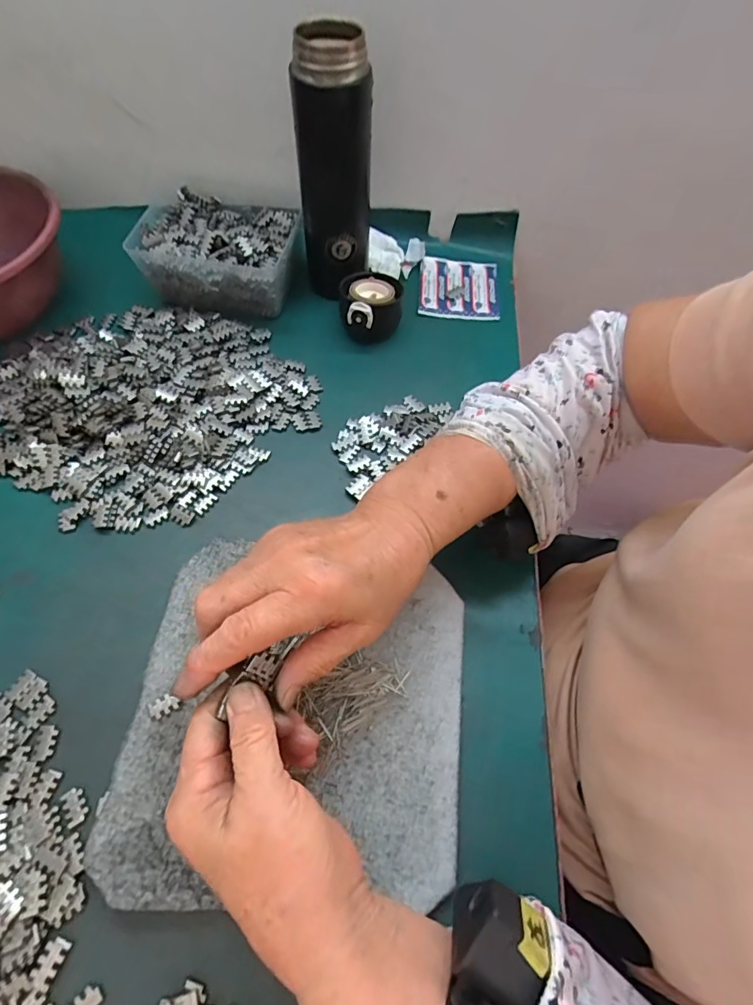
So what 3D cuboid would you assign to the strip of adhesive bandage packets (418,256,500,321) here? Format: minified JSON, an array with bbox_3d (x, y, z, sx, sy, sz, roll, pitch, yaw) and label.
[{"bbox_3d":[0.090,-0.234,0.533,0.084,0.006,0.087,3,65,0],"label":"strip of adhesive bandage packets"}]

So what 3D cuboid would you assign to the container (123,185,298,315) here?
[{"bbox_3d":[-0.157,-0.263,0.509,0.152,0.057,0.120,5,60,3],"label":"container"}]

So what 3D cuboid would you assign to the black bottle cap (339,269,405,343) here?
[{"bbox_3d":[-0.006,-0.193,0.482,0.060,0.045,0.062,0,59,0],"label":"black bottle cap"}]

